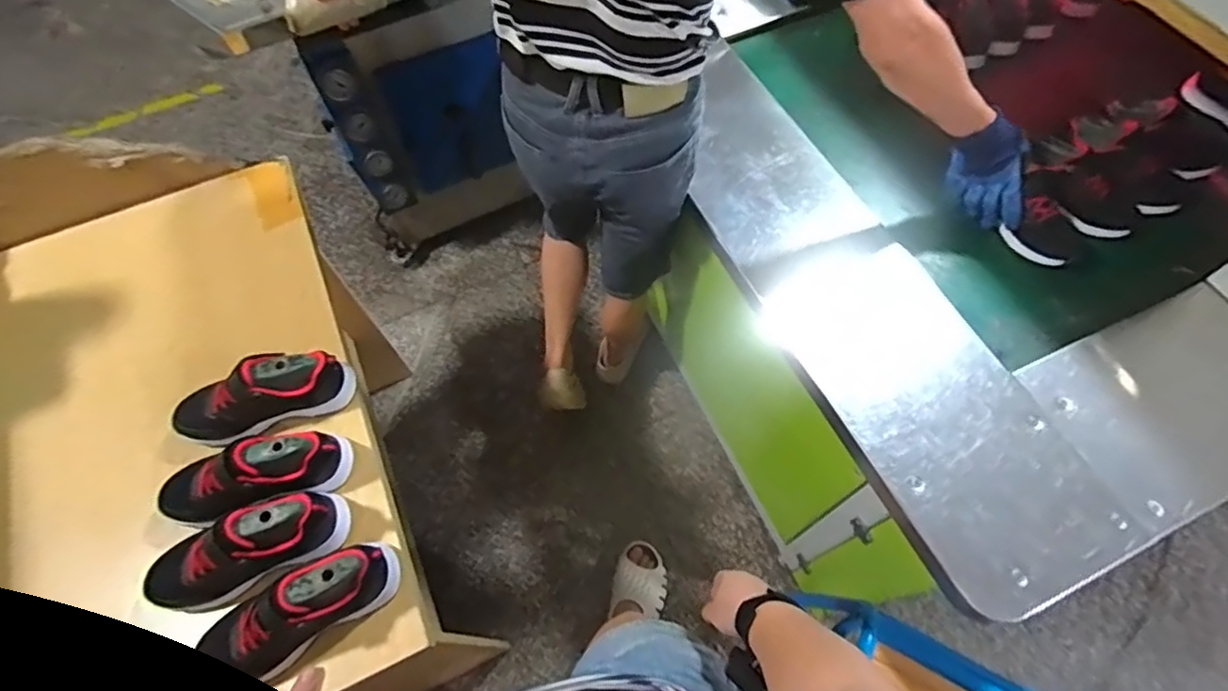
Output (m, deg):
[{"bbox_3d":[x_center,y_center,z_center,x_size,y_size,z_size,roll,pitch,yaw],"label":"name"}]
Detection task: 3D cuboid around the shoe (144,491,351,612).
[{"bbox_3d":[-0.415,0.221,0.675,0.213,0.095,0.080,-22,65,-10],"label":"shoe"}]

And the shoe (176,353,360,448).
[{"bbox_3d":[-0.443,0.062,0.754,0.215,0.086,0.066,-15,64,-6],"label":"shoe"}]

